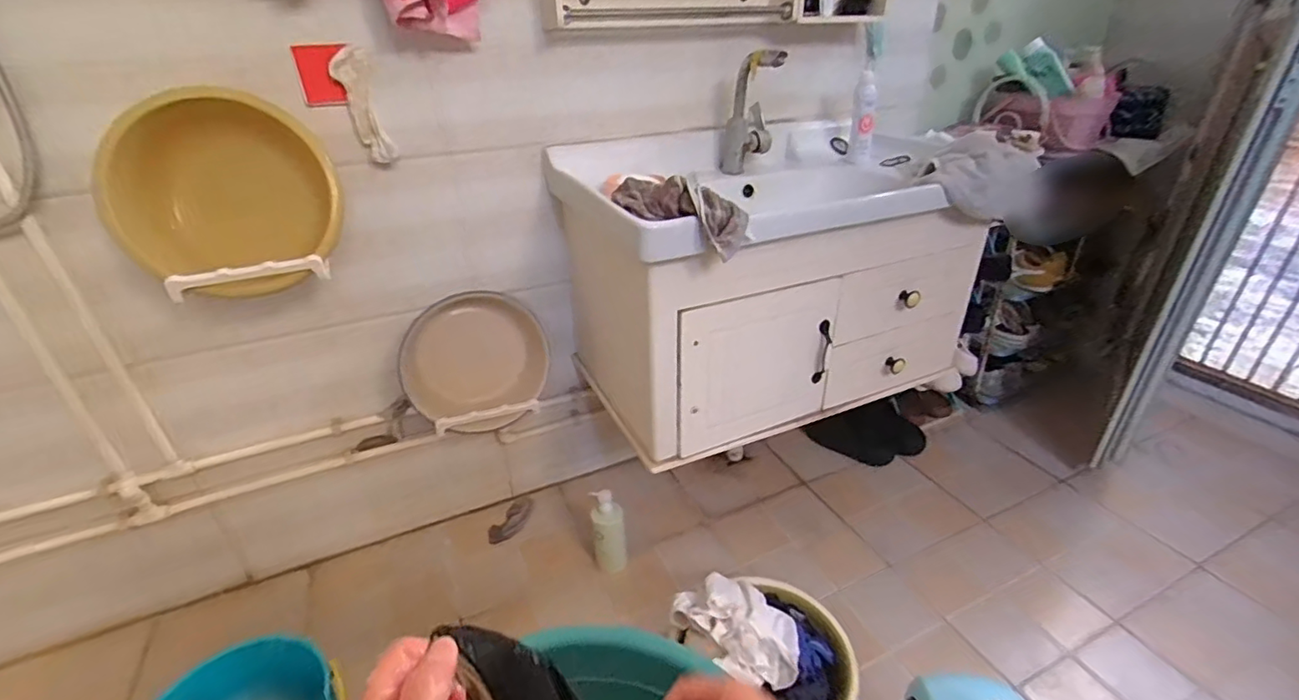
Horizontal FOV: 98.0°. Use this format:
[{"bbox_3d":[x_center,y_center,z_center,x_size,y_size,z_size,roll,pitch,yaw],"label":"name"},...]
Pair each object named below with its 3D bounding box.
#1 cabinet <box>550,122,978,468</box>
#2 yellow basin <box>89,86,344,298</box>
[{"bbox_3d":[0.258,-0.175,1.219,0.818,0.505,0.511,-14,33,-21],"label":"cabinet"},{"bbox_3d":[-0.635,-0.229,0.849,0.293,0.255,0.140,-20,35,-28],"label":"yellow basin"}]

